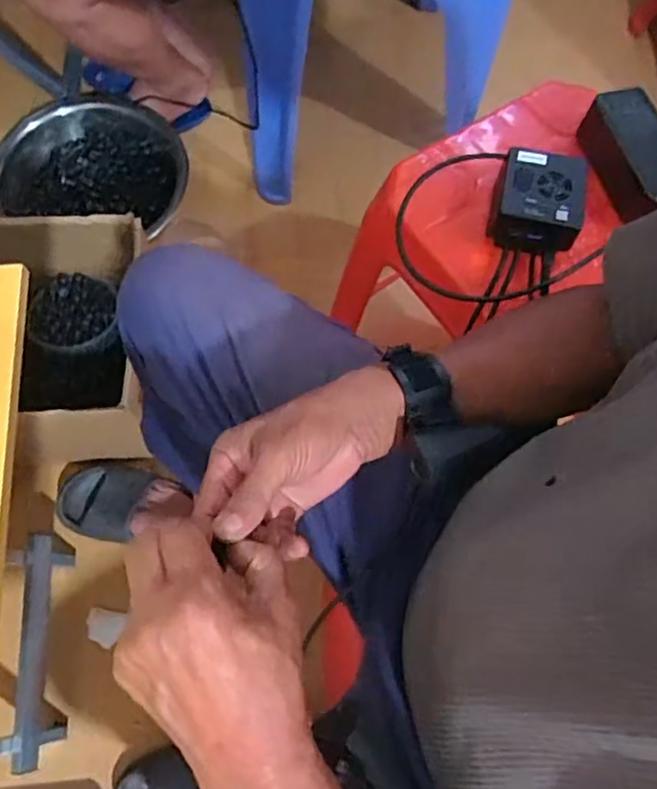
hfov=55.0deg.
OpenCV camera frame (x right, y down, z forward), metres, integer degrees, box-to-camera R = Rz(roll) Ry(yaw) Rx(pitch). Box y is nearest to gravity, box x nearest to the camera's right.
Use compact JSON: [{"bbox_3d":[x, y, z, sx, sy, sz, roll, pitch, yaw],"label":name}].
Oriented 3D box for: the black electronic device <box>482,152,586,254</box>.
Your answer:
[{"bbox_3d":[0.180,-0.168,0.555,0.079,0.044,0.079,14,69,3],"label":"black electronic device"}]

